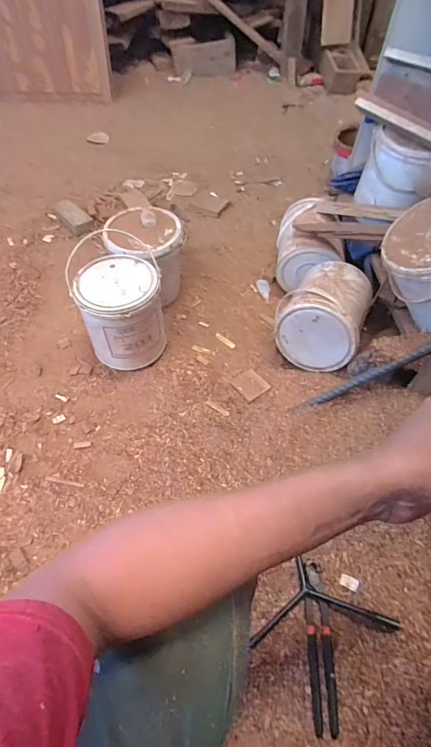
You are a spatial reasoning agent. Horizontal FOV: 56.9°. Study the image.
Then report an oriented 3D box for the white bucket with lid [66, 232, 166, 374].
[{"bbox_3d":[-0.205,-0.130,0.903,0.167,0.216,0.174,1,53,-1],"label":"white bucket with lid"}]

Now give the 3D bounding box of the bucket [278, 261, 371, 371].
[{"bbox_3d":[0.250,-0.146,0.900,0.177,0.153,0.223,21,55,14],"label":"bucket"}]

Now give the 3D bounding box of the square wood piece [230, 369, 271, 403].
[{"bbox_3d":[0.080,0.026,0.904,0.065,0.007,0.071,-31,60,-22],"label":"square wood piece"}]

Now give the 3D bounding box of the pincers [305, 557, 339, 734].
[{"bbox_3d":[0.161,0.414,0.616,0.035,0.012,0.218,3,53,1],"label":"pincers"}]

